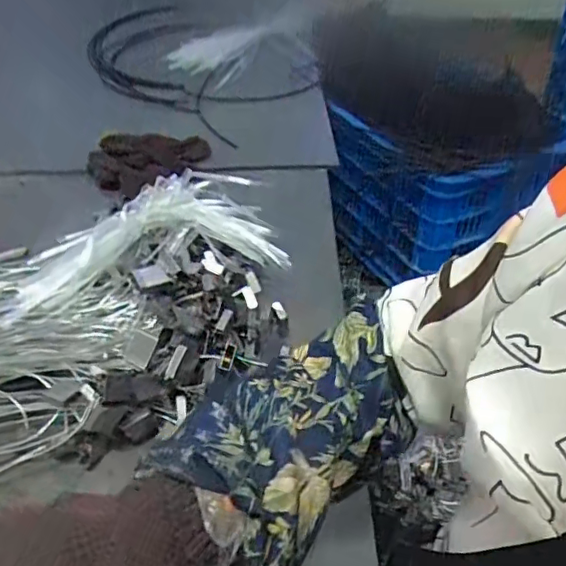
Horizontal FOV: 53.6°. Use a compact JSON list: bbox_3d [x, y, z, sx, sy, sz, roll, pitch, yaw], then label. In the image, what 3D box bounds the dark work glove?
[{"bbox_3d":[-0.224,-0.194,0.905,0.195,0.049,0.118,4,44,6],"label":"dark work glove"}]

